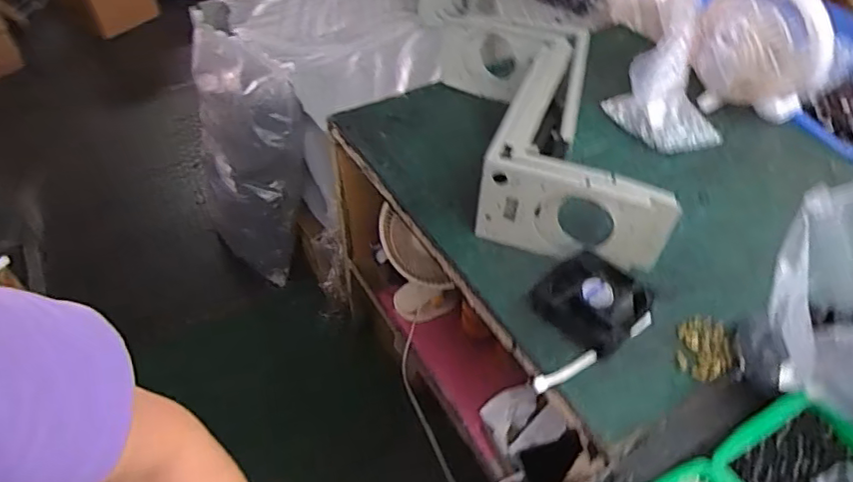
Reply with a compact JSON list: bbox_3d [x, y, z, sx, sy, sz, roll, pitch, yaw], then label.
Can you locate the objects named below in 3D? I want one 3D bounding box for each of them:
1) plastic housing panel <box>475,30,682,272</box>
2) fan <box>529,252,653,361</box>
[{"bbox_3d":[0.258,-0.142,0.884,0.258,0.168,0.337,16,51,14],"label":"plastic housing panel"},{"bbox_3d":[0.230,0.079,0.775,0.130,0.044,0.137,-36,58,-27],"label":"fan"}]

